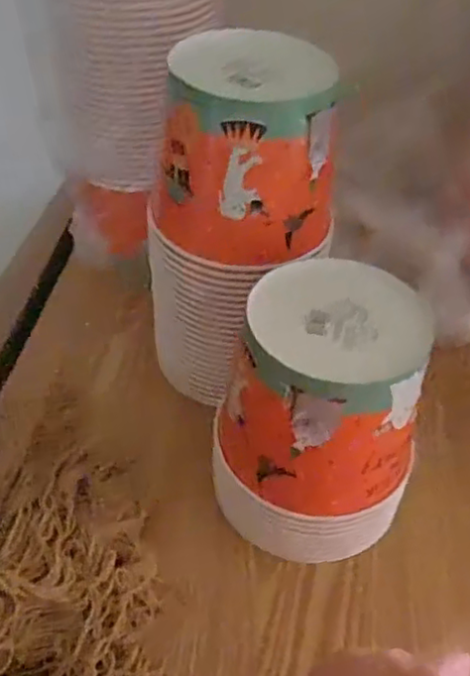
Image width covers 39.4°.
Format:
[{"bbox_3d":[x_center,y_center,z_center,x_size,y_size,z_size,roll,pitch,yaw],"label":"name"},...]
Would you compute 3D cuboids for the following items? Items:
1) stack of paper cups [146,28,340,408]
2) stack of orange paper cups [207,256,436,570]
[{"bbox_3d":[0.003,-0.087,0.564,0.133,0.312,0.129,28,48,23],"label":"stack of paper cups"},{"bbox_3d":[0.069,0.062,0.513,0.149,0.197,0.137,15,44,11],"label":"stack of orange paper cups"}]

